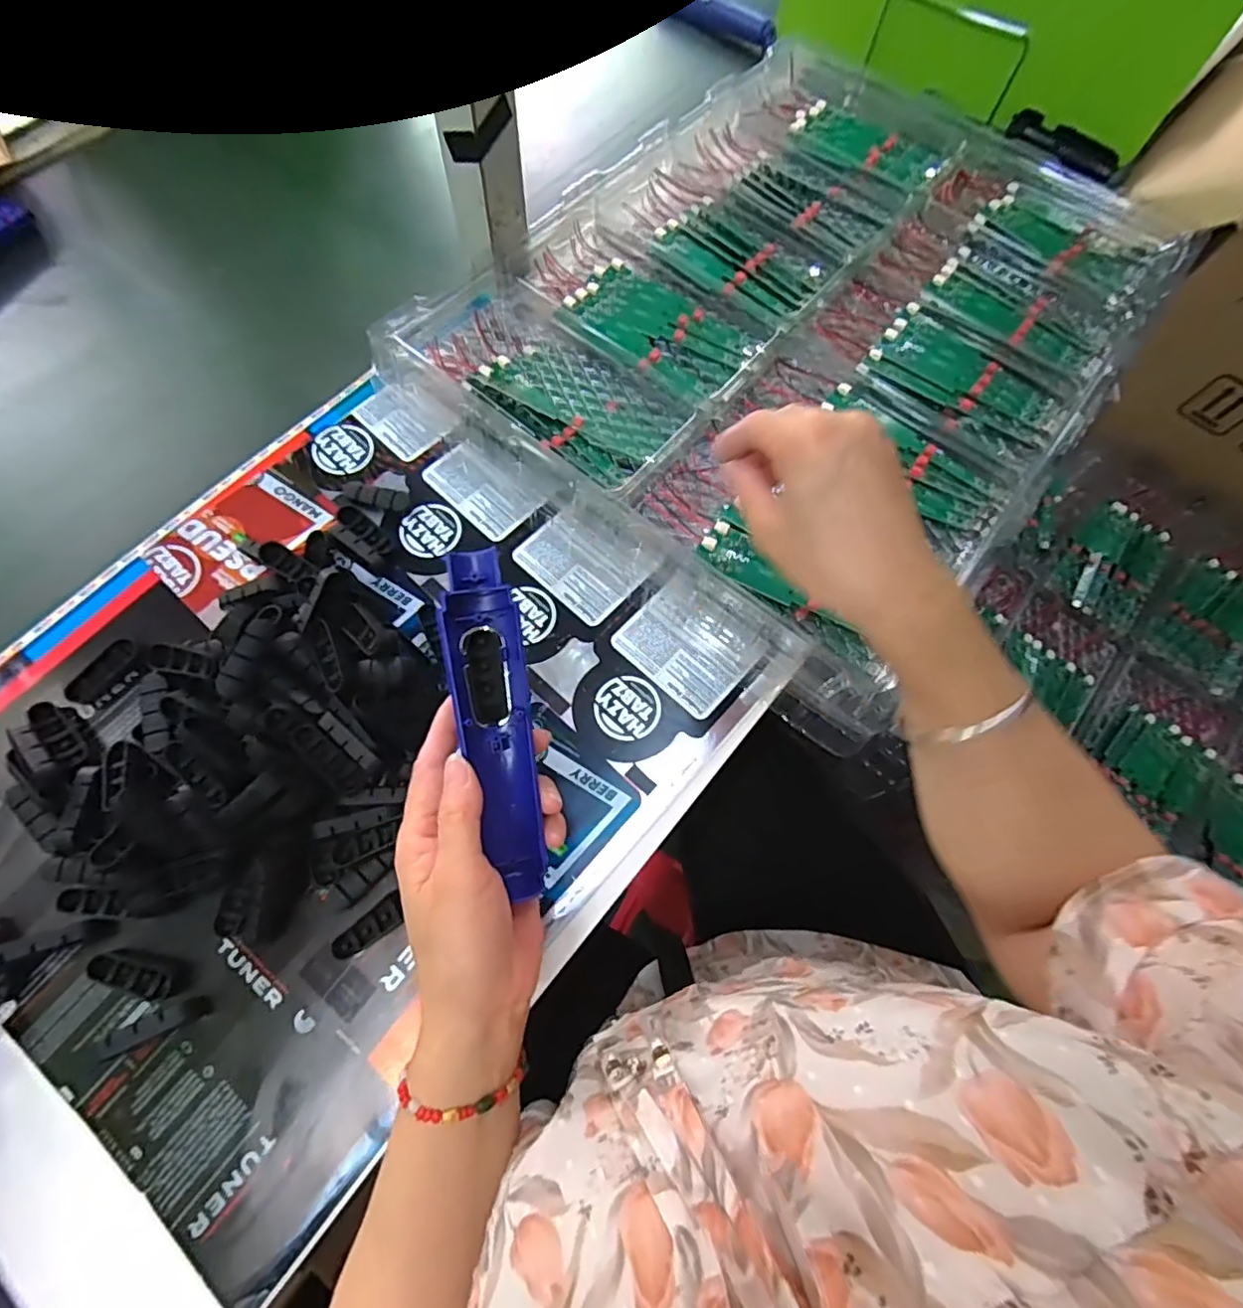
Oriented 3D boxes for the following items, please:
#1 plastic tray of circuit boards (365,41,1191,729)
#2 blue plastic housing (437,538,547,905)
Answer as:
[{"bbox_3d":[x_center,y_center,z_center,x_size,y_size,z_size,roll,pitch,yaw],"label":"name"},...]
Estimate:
[{"bbox_3d":[0.170,-0.309,0.480,0.434,0.058,0.600,36,72,10],"label":"plastic tray of circuit boards"},{"bbox_3d":[-0.063,0.034,0.302,0.036,0.021,0.170,-10,87,-1],"label":"blue plastic housing"}]

